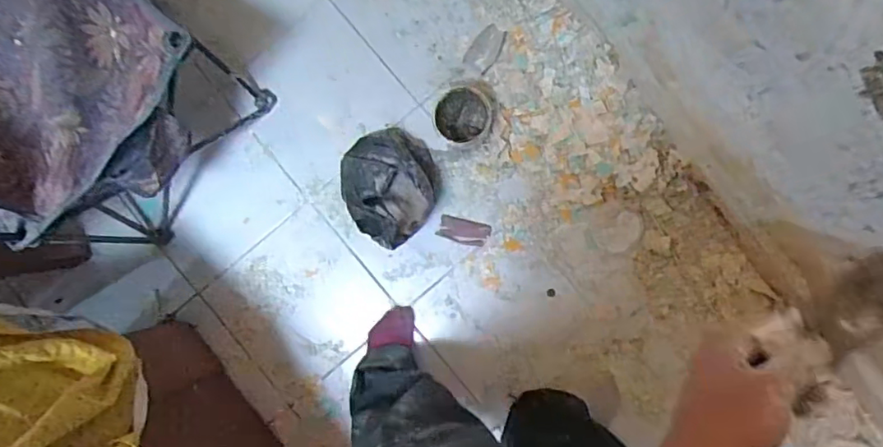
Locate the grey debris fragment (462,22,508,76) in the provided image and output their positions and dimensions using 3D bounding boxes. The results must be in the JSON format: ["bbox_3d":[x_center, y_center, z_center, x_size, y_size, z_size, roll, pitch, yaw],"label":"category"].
[{"bbox_3d":[0.091,-0.359,1.169,0.061,0.010,0.101,35,91,4],"label":"grey debris fragment"}]

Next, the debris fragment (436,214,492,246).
[{"bbox_3d":[0.047,0.017,1.165,0.103,0.007,0.048,12,89,4],"label":"debris fragment"}]

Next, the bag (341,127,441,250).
[{"bbox_3d":[-0.095,-0.080,1.120,0.188,0.109,0.219,-34,87,2],"label":"bag"}]

